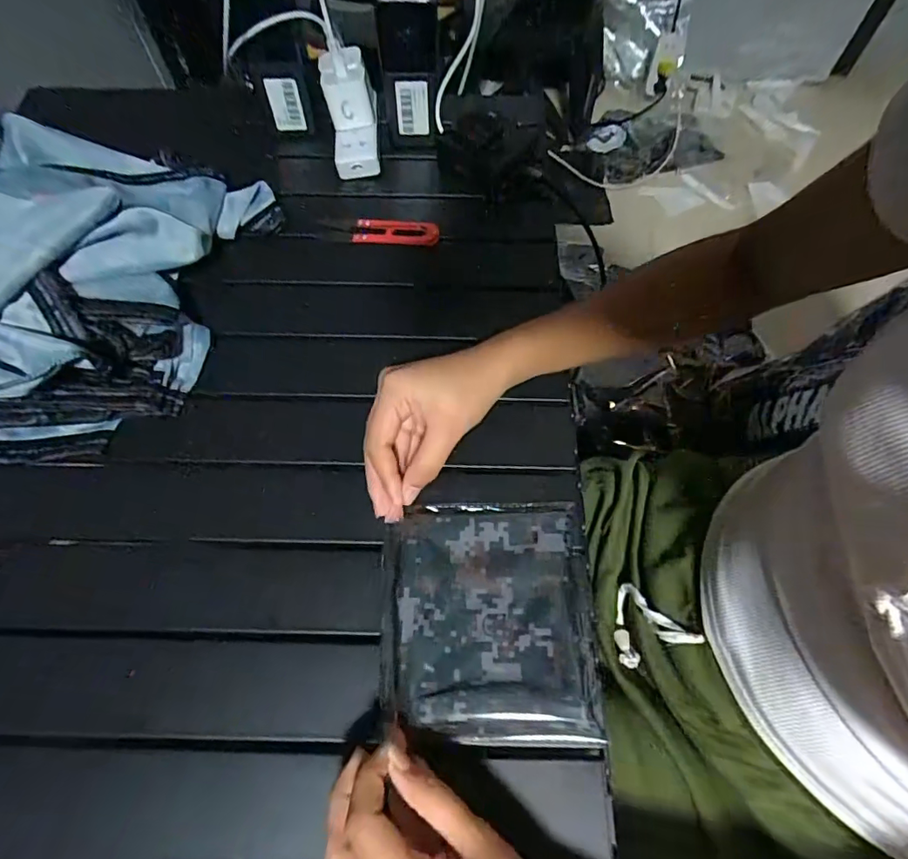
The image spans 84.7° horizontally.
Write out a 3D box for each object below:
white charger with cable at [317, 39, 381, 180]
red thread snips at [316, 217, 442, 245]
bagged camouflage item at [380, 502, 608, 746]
[{"bbox_3d":[-0.100,-0.307,0.487,0.046,0.026,0.109,-9,107,-8],"label":"white charger with cable"},{"bbox_3d":[-0.070,-0.186,0.466,0.110,0.017,0.026,4,62,-1],"label":"red thread snips"},{"bbox_3d":[0.021,0.113,0.312,0.129,0.022,0.141,0,63,-3],"label":"bagged camouflage item"}]

